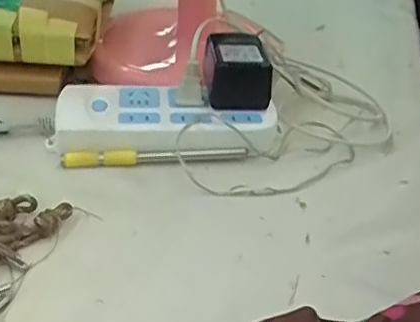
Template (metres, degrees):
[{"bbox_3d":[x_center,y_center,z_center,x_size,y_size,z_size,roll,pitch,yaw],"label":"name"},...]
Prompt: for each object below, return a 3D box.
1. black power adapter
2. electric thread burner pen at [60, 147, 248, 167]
[{"bbox_3d":[0.024,-0.080,0.518,0.053,0.048,0.079,1,34,-5],"label":"black power adapter"},{"bbox_3d":[-0.043,-0.002,0.466,0.147,0.013,0.018,1,36,-7],"label":"electric thread burner pen"}]

